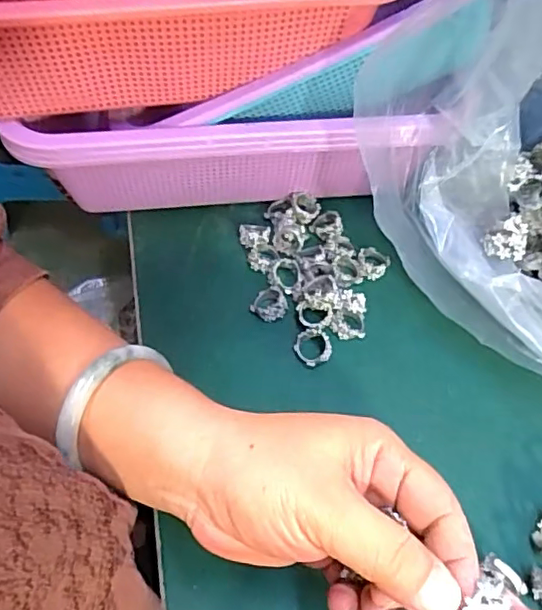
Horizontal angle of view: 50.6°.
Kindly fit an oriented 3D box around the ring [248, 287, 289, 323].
[{"bbox_3d":[0.000,-0.001,0.373,0.022,0.010,0.023,1,54,-1],"label":"ring"}]

